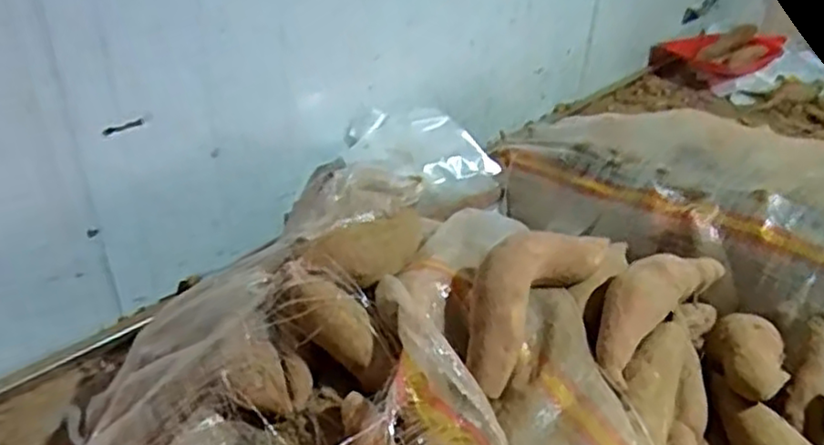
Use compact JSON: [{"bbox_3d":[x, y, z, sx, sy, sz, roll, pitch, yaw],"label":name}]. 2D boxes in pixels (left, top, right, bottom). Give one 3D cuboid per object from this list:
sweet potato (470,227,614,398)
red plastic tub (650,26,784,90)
[{"bbox_3d":[0.093,0.049,0.555,0.062,0.065,0.171,29,57,34],"label":"sweet potato"},{"bbox_3d":[0.667,-0.361,1.513,0.284,0.091,0.145,-7,31,13],"label":"red plastic tub"}]

